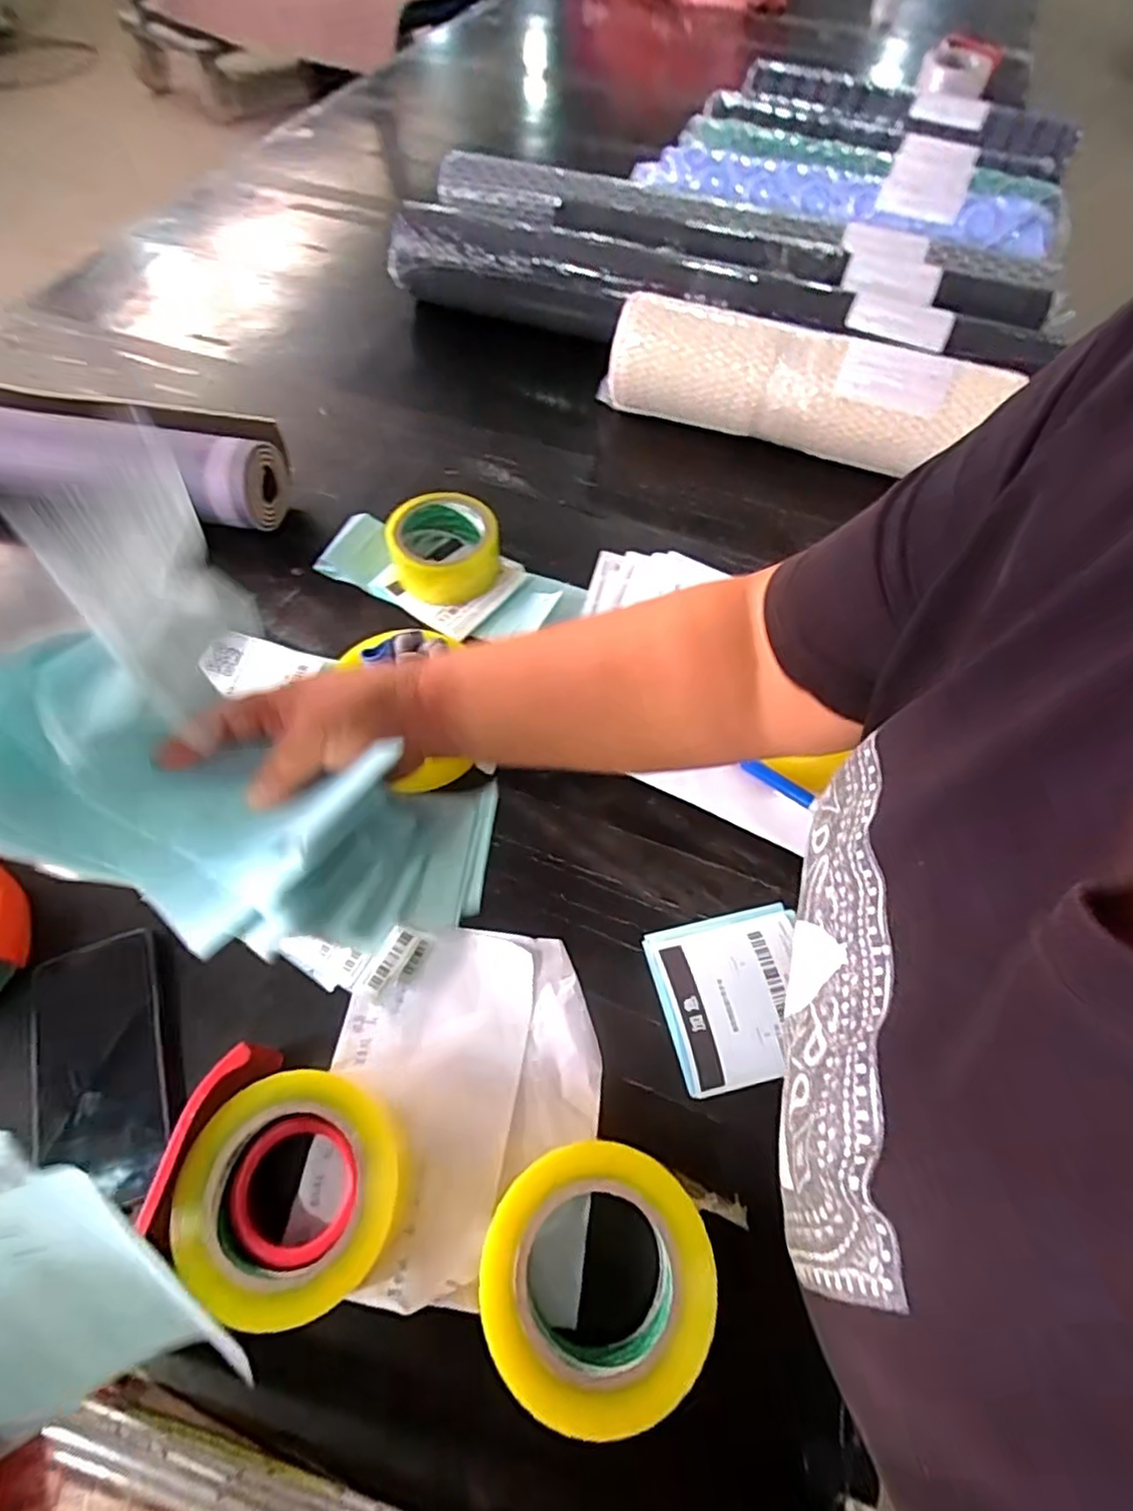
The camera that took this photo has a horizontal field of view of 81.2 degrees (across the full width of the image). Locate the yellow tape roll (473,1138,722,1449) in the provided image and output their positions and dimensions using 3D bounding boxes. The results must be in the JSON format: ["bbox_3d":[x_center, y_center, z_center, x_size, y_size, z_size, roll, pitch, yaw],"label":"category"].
[{"bbox_3d":[0.015,0.277,0.356,0.115,0.049,0.116,0,60,-1],"label":"yellow tape roll"}]

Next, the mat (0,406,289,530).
[{"bbox_3d":[-0.529,-0.294,0.641,0.518,0.076,0.081,9,60,4],"label":"mat"}]

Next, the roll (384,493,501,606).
[{"bbox_3d":[-0.111,-0.189,0.604,0.098,0.051,0.088,-14,61,-9],"label":"roll"}]

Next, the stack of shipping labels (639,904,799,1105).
[{"bbox_3d":[0.112,0.157,0.437,0.100,0.022,0.104,-11,61,-7],"label":"stack of shipping labels"}]

